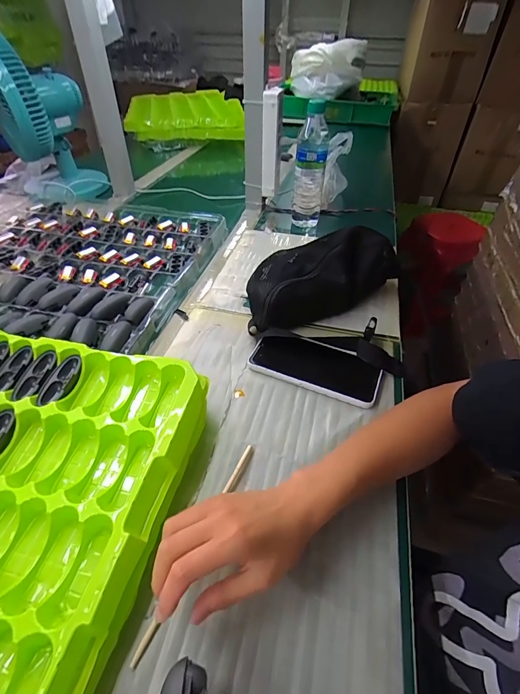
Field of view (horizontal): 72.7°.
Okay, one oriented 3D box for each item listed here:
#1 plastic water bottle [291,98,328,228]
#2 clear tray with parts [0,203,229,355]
[{"bbox_3d":[0.105,-0.358,0.724,0.063,0.205,0.076,7,44,6],"label":"plastic water bottle"},{"bbox_3d":[-0.334,-0.163,0.642,0.444,0.035,0.428,11,44,10],"label":"clear tray with parts"}]

